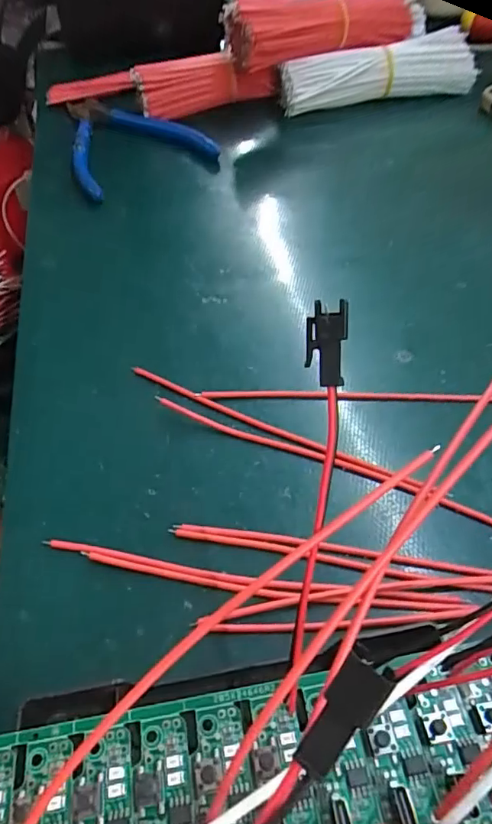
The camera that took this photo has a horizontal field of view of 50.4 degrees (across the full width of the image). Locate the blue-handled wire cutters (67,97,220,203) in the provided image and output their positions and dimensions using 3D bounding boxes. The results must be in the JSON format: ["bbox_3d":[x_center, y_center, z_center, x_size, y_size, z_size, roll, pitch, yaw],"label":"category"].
[{"bbox_3d":[-0.095,-0.213,0.393,0.093,0.008,0.159,-23,54,-14],"label":"blue-handled wire cutters"}]

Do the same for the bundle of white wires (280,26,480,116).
[{"bbox_3d":[0.099,-0.257,0.399,0.150,0.036,0.042,-7,51,0],"label":"bundle of white wires"}]

